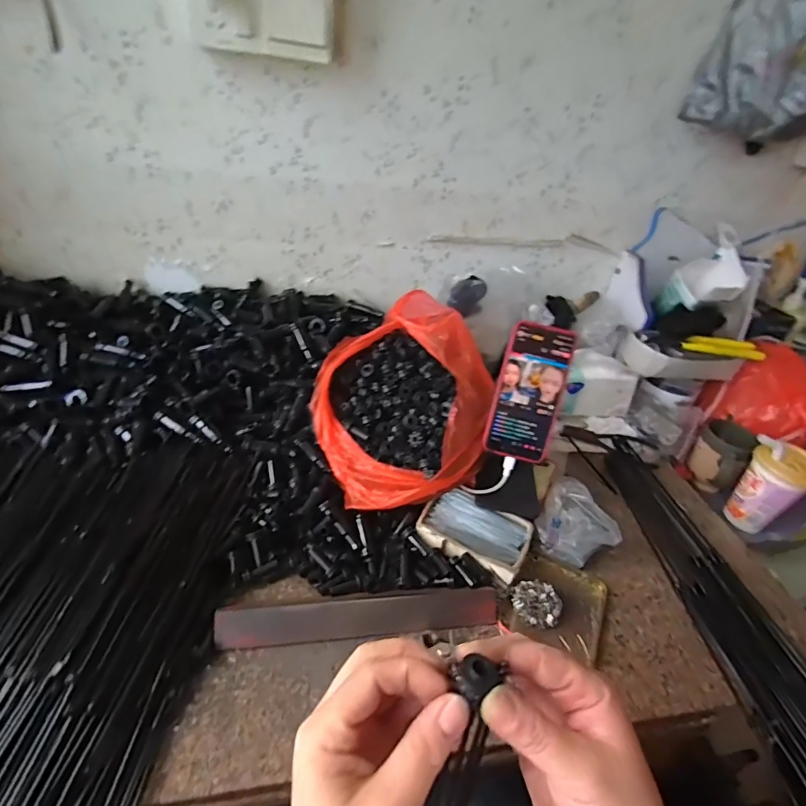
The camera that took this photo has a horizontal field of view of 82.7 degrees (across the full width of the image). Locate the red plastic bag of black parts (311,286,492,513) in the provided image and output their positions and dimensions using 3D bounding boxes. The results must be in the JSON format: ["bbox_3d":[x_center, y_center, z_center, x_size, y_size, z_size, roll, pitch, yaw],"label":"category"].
[{"bbox_3d":[0.000,0.000,0.595,0.220,0.175,0.235,-21,45,-33],"label":"red plastic bag of black parts"}]

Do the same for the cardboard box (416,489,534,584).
[{"bbox_3d":[0.087,0.154,0.554,0.127,0.028,0.082,17,37,13],"label":"cardboard box"}]

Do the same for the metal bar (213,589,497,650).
[{"bbox_3d":[-0.039,0.222,0.471,0.284,0.010,0.037,1,69,-13],"label":"metal bar"}]

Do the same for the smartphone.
[{"bbox_3d":[0.152,-0.012,0.552,0.082,0.161,0.009,12,9,2],"label":"smartphone"}]

